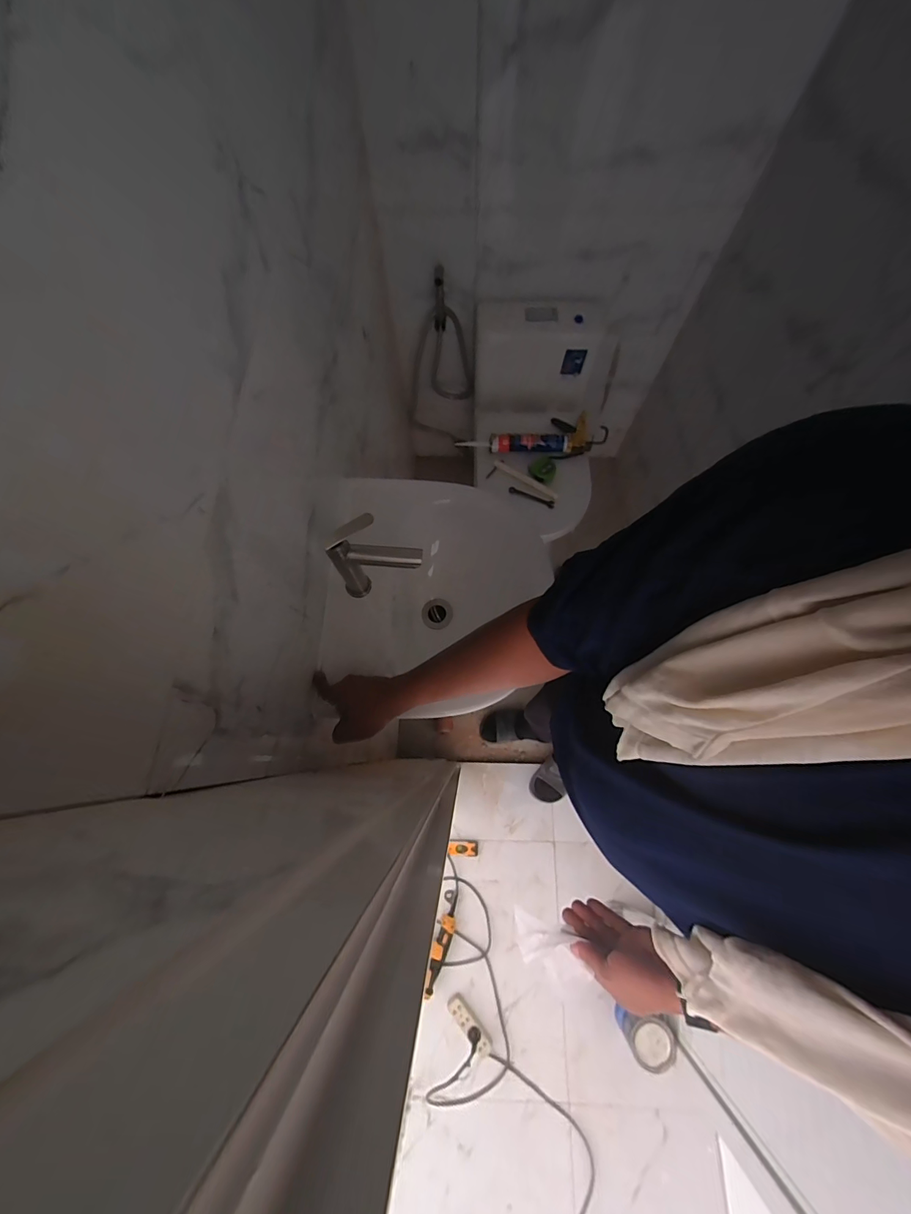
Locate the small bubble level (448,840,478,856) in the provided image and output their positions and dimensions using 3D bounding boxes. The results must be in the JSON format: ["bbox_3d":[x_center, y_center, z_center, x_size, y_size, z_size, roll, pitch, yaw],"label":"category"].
[{"bbox_3d":[0.023,0.738,1.283,0.090,0.029,0.041,4,71,2],"label":"small bubble level"}]

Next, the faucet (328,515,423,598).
[{"bbox_3d":[-0.109,-0.068,0.602,0.130,0.180,0.056,0,71,1],"label":"faucet"}]

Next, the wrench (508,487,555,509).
[{"bbox_3d":[0.218,-0.316,1.206,0.139,0.004,0.022,22,89,12],"label":"wrench"}]

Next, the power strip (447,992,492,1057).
[{"bbox_3d":[0.040,1.160,1.157,0.049,0.032,0.157,-36,74,-11],"label":"power strip"}]

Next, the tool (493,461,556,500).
[{"bbox_3d":[0.200,-0.368,1.207,0.207,0.009,0.021,35,75,12],"label":"tool"}]

